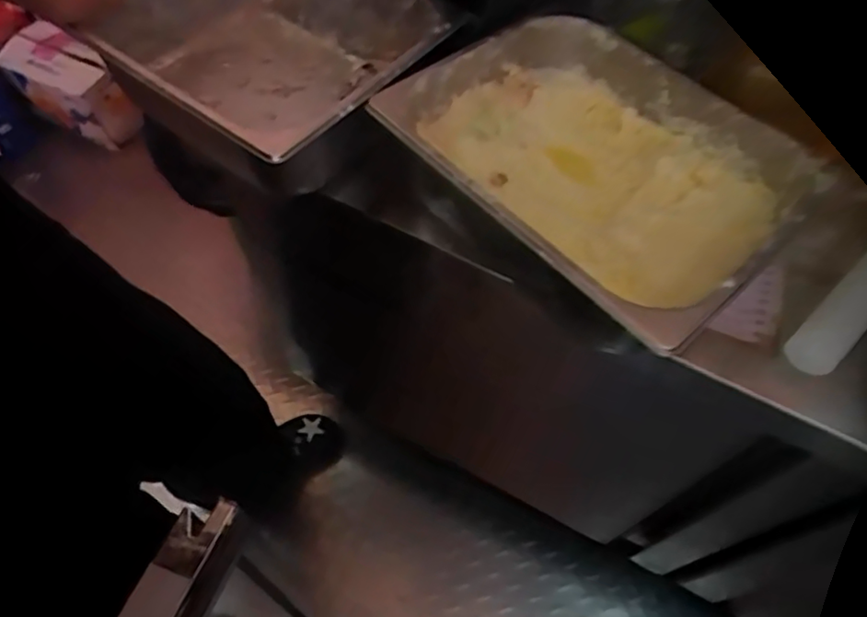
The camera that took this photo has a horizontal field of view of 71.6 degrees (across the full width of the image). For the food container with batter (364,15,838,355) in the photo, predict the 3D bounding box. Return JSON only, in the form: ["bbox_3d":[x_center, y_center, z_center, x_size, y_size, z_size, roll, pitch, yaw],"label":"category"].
[{"bbox_3d":[0.136,-0.111,0.527,0.243,0.101,0.309,-38,67,-22],"label":"food container with batter"}]

